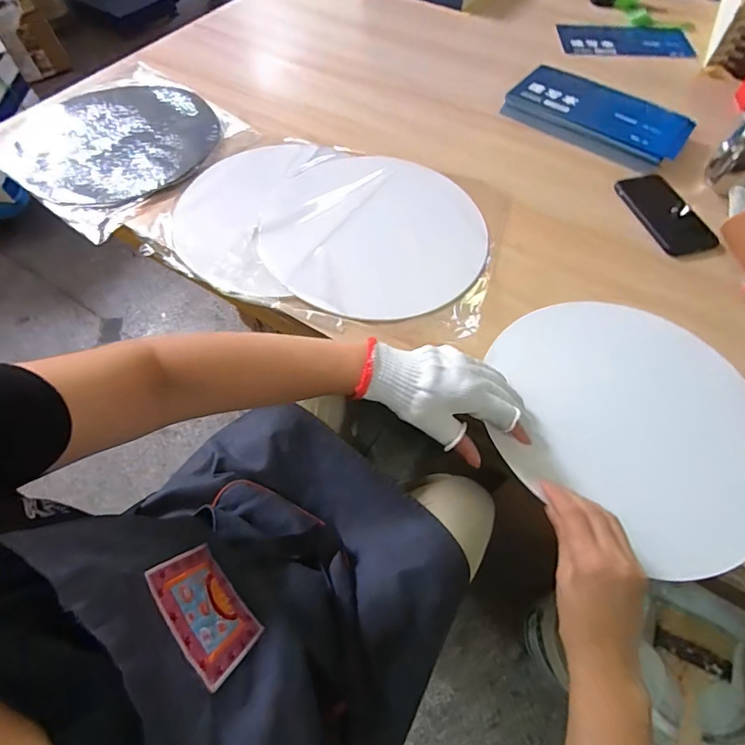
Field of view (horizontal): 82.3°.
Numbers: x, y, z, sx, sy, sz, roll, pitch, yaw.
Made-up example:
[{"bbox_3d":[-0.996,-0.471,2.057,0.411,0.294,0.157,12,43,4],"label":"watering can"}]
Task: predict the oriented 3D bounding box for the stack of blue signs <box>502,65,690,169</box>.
[{"bbox_3d":[0.361,-0.414,0.688,0.267,0.038,0.131,34,64,18],"label":"stack of blue signs"}]

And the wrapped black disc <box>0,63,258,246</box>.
[{"bbox_3d":[-0.410,-0.376,0.675,0.332,0.013,0.313,34,65,18],"label":"wrapped black disc"}]

